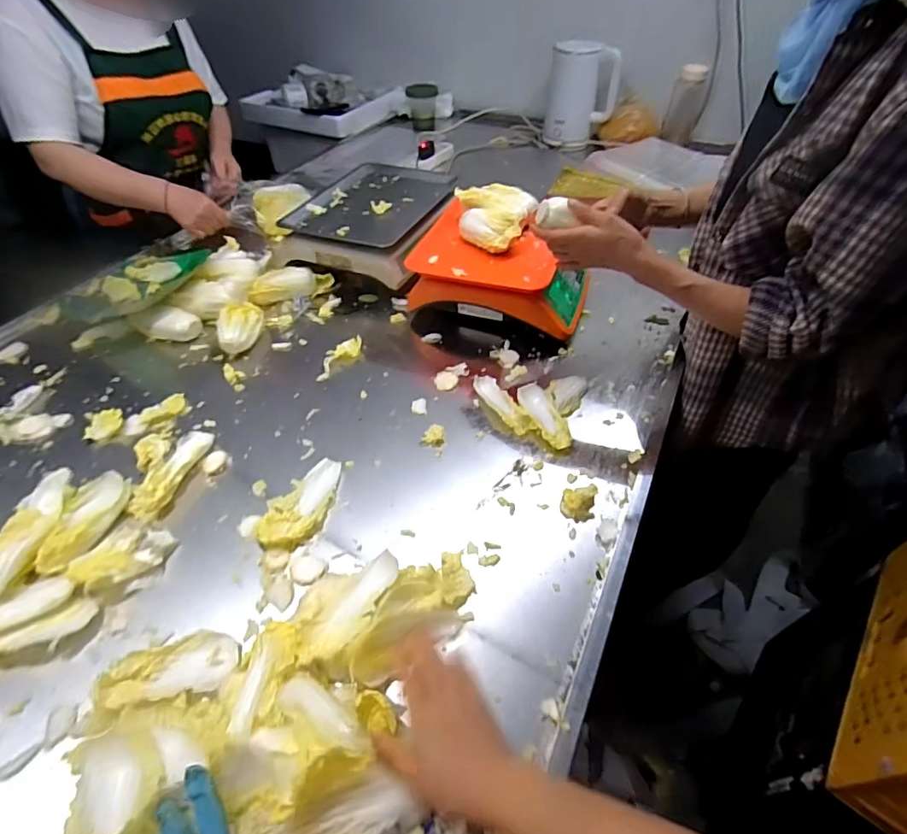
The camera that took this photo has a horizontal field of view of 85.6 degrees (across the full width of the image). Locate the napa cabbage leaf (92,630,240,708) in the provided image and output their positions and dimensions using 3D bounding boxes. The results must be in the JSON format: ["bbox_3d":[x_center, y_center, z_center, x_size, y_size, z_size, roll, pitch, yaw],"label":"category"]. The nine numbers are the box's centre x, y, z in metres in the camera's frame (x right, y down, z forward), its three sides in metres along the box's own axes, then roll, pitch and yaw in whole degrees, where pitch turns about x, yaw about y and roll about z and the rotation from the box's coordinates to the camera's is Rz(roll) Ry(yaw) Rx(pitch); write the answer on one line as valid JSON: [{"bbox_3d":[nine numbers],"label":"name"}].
[{"bbox_3d":[-0.269,0.240,0.466,0.112,0.028,0.058,-16,49,-11],"label":"napa cabbage leaf"}]

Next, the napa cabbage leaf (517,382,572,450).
[{"bbox_3d":[0.127,-0.003,0.678,0.043,0.013,0.109,-20,62,-15],"label":"napa cabbage leaf"}]

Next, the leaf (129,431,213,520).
[{"bbox_3d":[-0.364,0.066,0.634,0.094,0.023,0.125,-15,48,-10],"label":"leaf"}]

